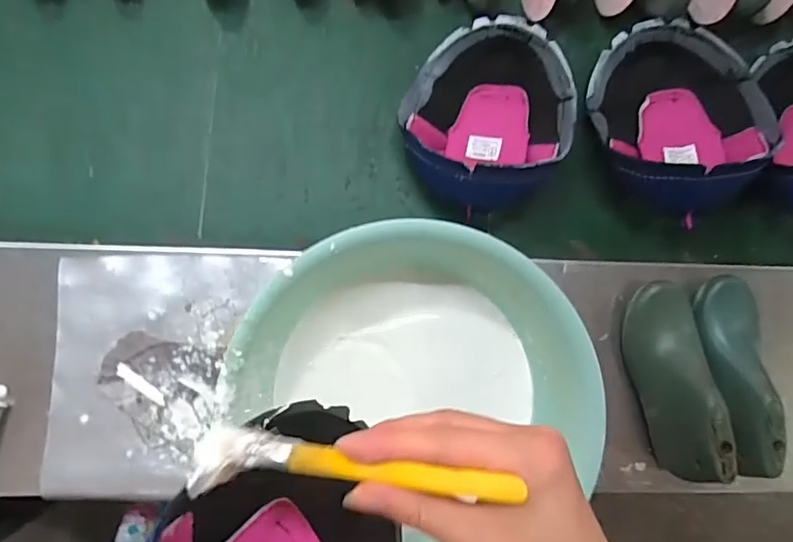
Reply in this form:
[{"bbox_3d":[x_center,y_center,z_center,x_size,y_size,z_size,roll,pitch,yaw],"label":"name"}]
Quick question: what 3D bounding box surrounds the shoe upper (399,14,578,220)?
[{"bbox_3d":[0.098,-0.165,0.575,0.166,0.081,0.211,30,85,-2],"label":"shoe upper"}]

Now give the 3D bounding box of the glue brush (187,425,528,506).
[{"bbox_3d":[-0.025,0.094,0.260,0.159,0.029,0.026,0,86,17],"label":"glue brush"}]

